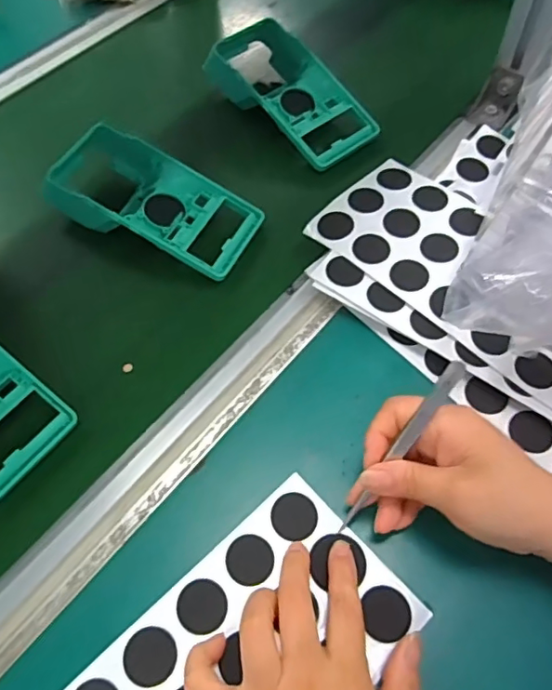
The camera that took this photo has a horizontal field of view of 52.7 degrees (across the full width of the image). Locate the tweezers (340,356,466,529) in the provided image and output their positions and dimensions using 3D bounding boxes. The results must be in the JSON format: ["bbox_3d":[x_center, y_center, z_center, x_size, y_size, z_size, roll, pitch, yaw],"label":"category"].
[{"bbox_3d":[0.070,0.062,0.323,0.009,0.129,0.006,39,26,22],"label":"tweezers"}]

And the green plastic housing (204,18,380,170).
[{"bbox_3d":[0.015,-0.248,0.556,0.086,0.060,0.176,-40,66,-19],"label":"green plastic housing"}]

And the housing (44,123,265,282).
[{"bbox_3d":[-0.112,-0.123,0.484,0.190,0.058,0.096,23,63,15],"label":"housing"}]

